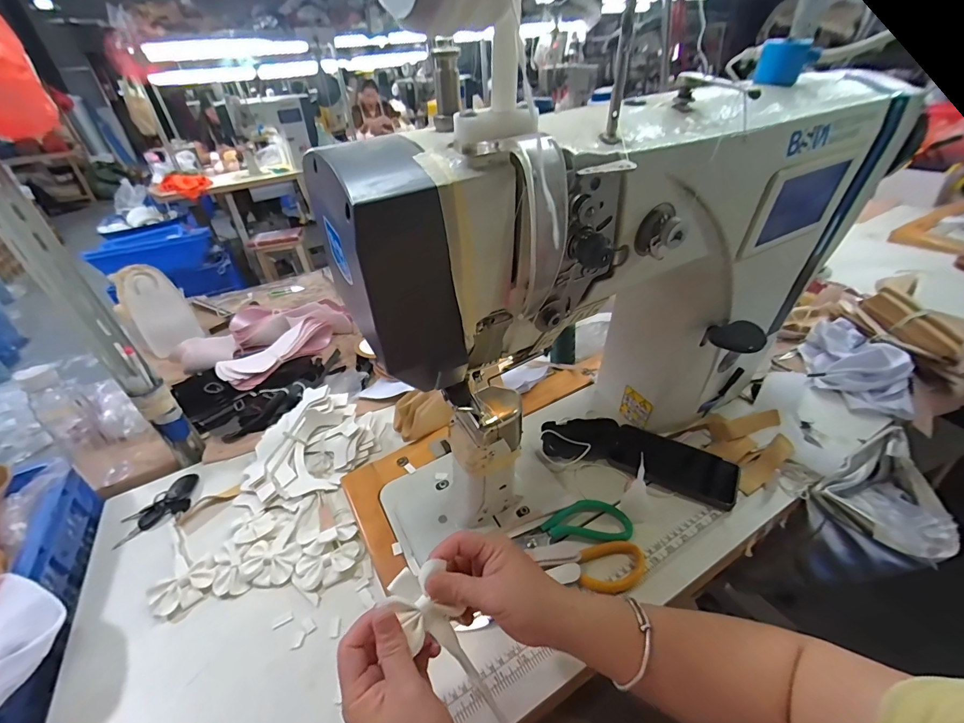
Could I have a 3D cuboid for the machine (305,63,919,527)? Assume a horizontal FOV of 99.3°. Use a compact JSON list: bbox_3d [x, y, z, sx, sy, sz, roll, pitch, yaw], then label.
[{"bbox_3d":[0.157,-0.043,0.447,0.542,0.411,0.164,-22,38,-22],"label":"machine"}]

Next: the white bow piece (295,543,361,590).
[{"bbox_3d":[-0.182,0.242,0.485,0.071,0.014,0.036,-14,36,-12],"label":"white bow piece"}]

